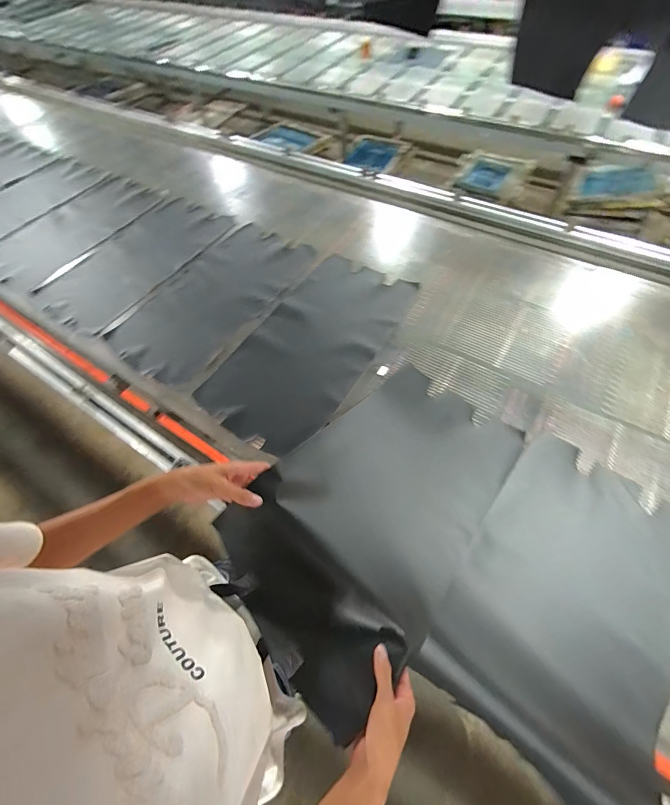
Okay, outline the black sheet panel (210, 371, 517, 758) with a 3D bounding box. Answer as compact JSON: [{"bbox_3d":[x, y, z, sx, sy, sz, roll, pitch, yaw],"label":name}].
[{"bbox_3d":[0.111,0.172,0.637,0.347,0.084,0.631,44,52,11],"label":"black sheet panel"}]

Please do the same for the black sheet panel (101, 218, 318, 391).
[{"bbox_3d":[-0.374,-0.341,1.020,0.344,0.026,0.630,28,66,19],"label":"black sheet panel"}]

